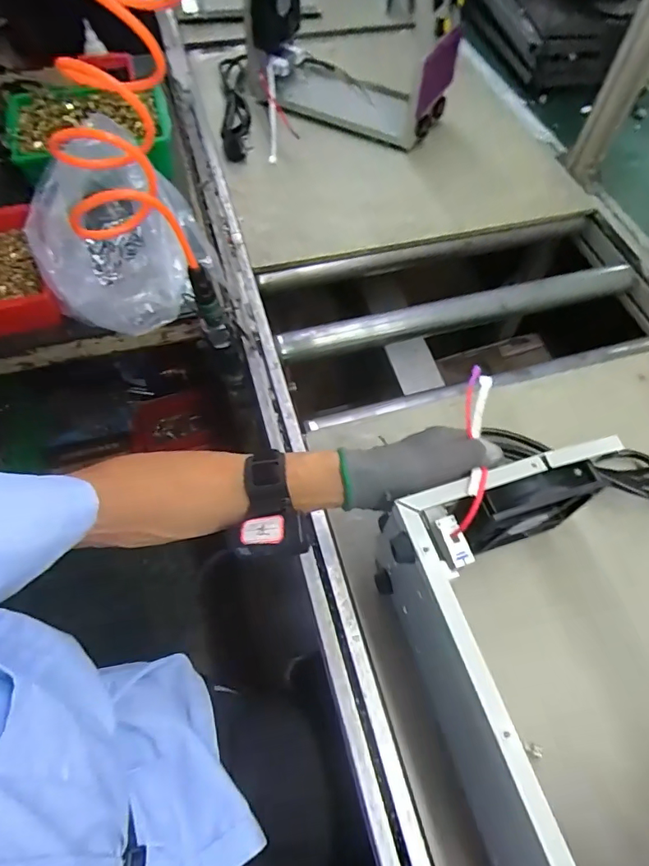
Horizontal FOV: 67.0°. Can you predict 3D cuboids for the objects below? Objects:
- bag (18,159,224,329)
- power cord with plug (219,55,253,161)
[{"bbox_3d":[-0.270,-0.255,0.668,0.213,0.133,0.247,-23,63,-14],"label":"bag"},{"bbox_3d":[-0.171,-0.630,0.931,0.056,0.041,0.331,-5,60,-5],"label":"power cord with plug"}]

